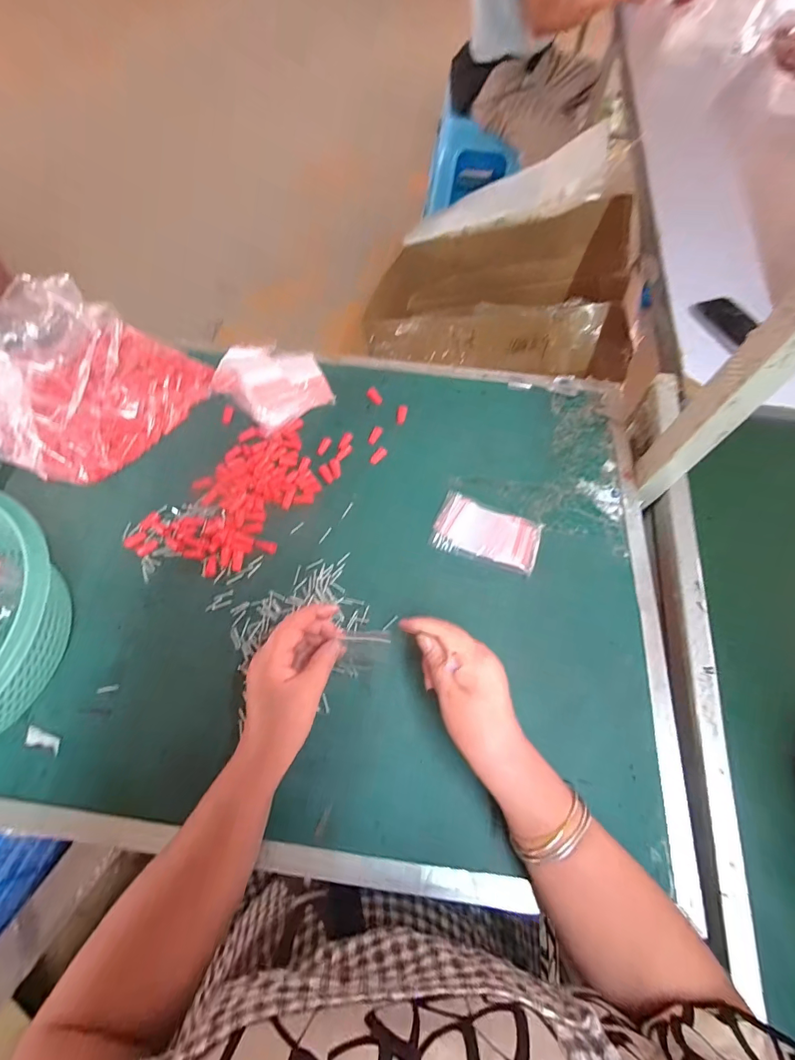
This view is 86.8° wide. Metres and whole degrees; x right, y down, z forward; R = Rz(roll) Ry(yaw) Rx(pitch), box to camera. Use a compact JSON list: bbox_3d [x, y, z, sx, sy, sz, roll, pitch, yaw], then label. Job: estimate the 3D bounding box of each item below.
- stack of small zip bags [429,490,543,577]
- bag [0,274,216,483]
[{"bbox_3d":[0.102,0.003,0.479,0.116,0.011,0.072,19,65,9],"label":"stack of small zip bags"},{"bbox_3d":[-0.405,-0.182,0.514,0.248,0.108,0.231,16,65,8],"label":"bag"}]

